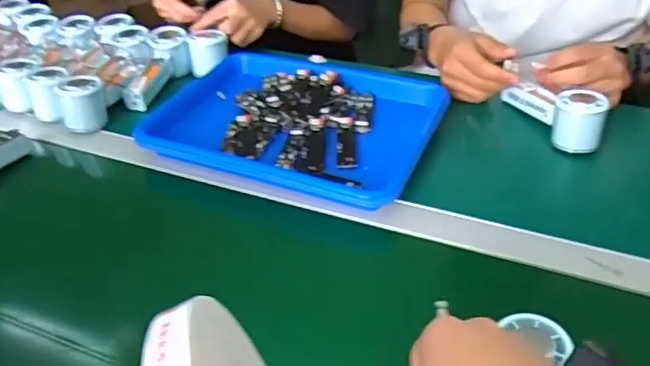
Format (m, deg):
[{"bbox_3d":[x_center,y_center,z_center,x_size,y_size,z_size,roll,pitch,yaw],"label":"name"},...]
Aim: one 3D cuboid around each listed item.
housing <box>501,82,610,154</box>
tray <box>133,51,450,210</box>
[{"bbox_3d":[0.282,-0.099,0.712,0.052,0.058,0.146,-13,41,-11],"label":"housing"},{"bbox_3d":[-0.038,-0.090,0.745,0.355,0.029,0.270,15,43,21],"label":"tray"}]

